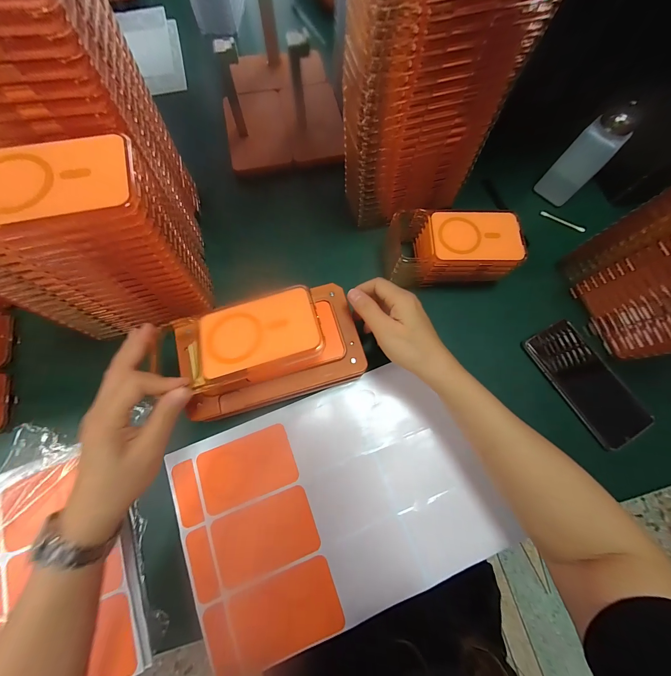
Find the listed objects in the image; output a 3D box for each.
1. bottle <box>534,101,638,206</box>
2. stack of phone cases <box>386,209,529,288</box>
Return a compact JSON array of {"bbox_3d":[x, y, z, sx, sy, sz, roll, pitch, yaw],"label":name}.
[{"bbox_3d":[0.359,-0.259,0.412,0.055,0.119,0.042,43,77,11],"label":"bottle"},{"bbox_3d":[0.156,-0.123,0.393,0.166,0.066,0.091,7,74,1],"label":"stack of phone cases"}]

